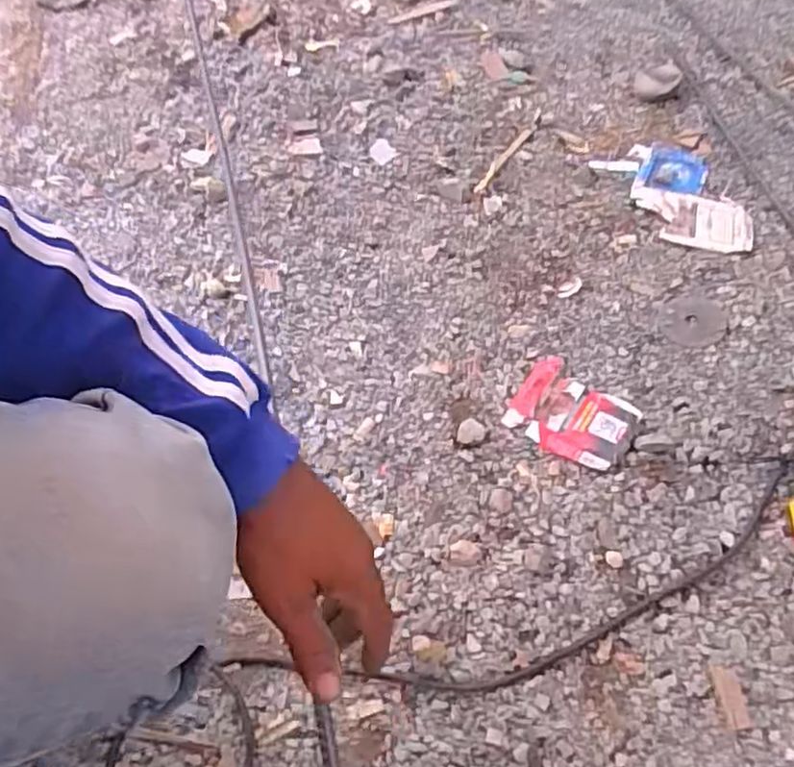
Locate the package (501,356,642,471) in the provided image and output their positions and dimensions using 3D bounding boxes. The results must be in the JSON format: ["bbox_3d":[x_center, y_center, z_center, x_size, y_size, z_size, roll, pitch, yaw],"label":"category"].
[{"bbox_3d":[0.166,0.030,0.670,0.118,0.009,0.088,34,65,25],"label":"package"}]

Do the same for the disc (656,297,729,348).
[{"bbox_3d":[0.304,-0.065,0.719,0.066,0.004,0.067,-3,55,4],"label":"disc"}]

